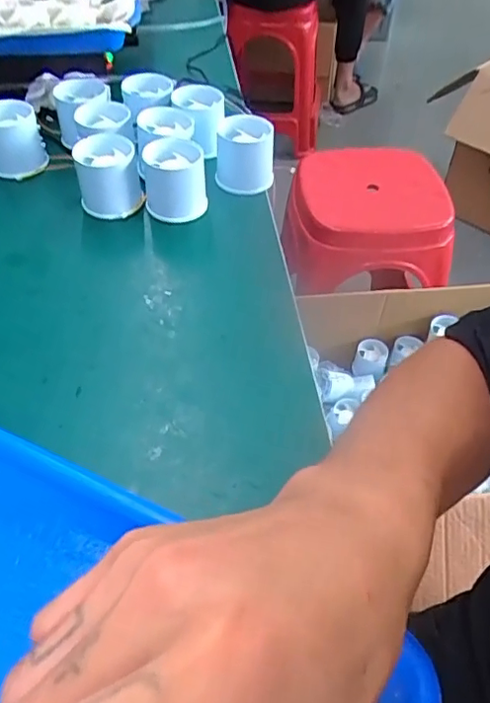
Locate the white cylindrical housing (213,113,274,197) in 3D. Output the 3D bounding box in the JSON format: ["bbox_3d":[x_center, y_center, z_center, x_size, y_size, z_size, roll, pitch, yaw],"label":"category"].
[{"bbox_3d":[0.001,-0.187,0.536,0.055,0.053,0.064,3,49,0],"label":"white cylindrical housing"}]

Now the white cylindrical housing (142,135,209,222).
[{"bbox_3d":[-0.062,-0.151,0.504,0.054,0.055,0.057,1,49,-2],"label":"white cylindrical housing"}]

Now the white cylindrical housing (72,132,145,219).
[{"bbox_3d":[-0.123,-0.156,0.504,0.053,0.055,0.057,1,49,-2],"label":"white cylindrical housing"}]

